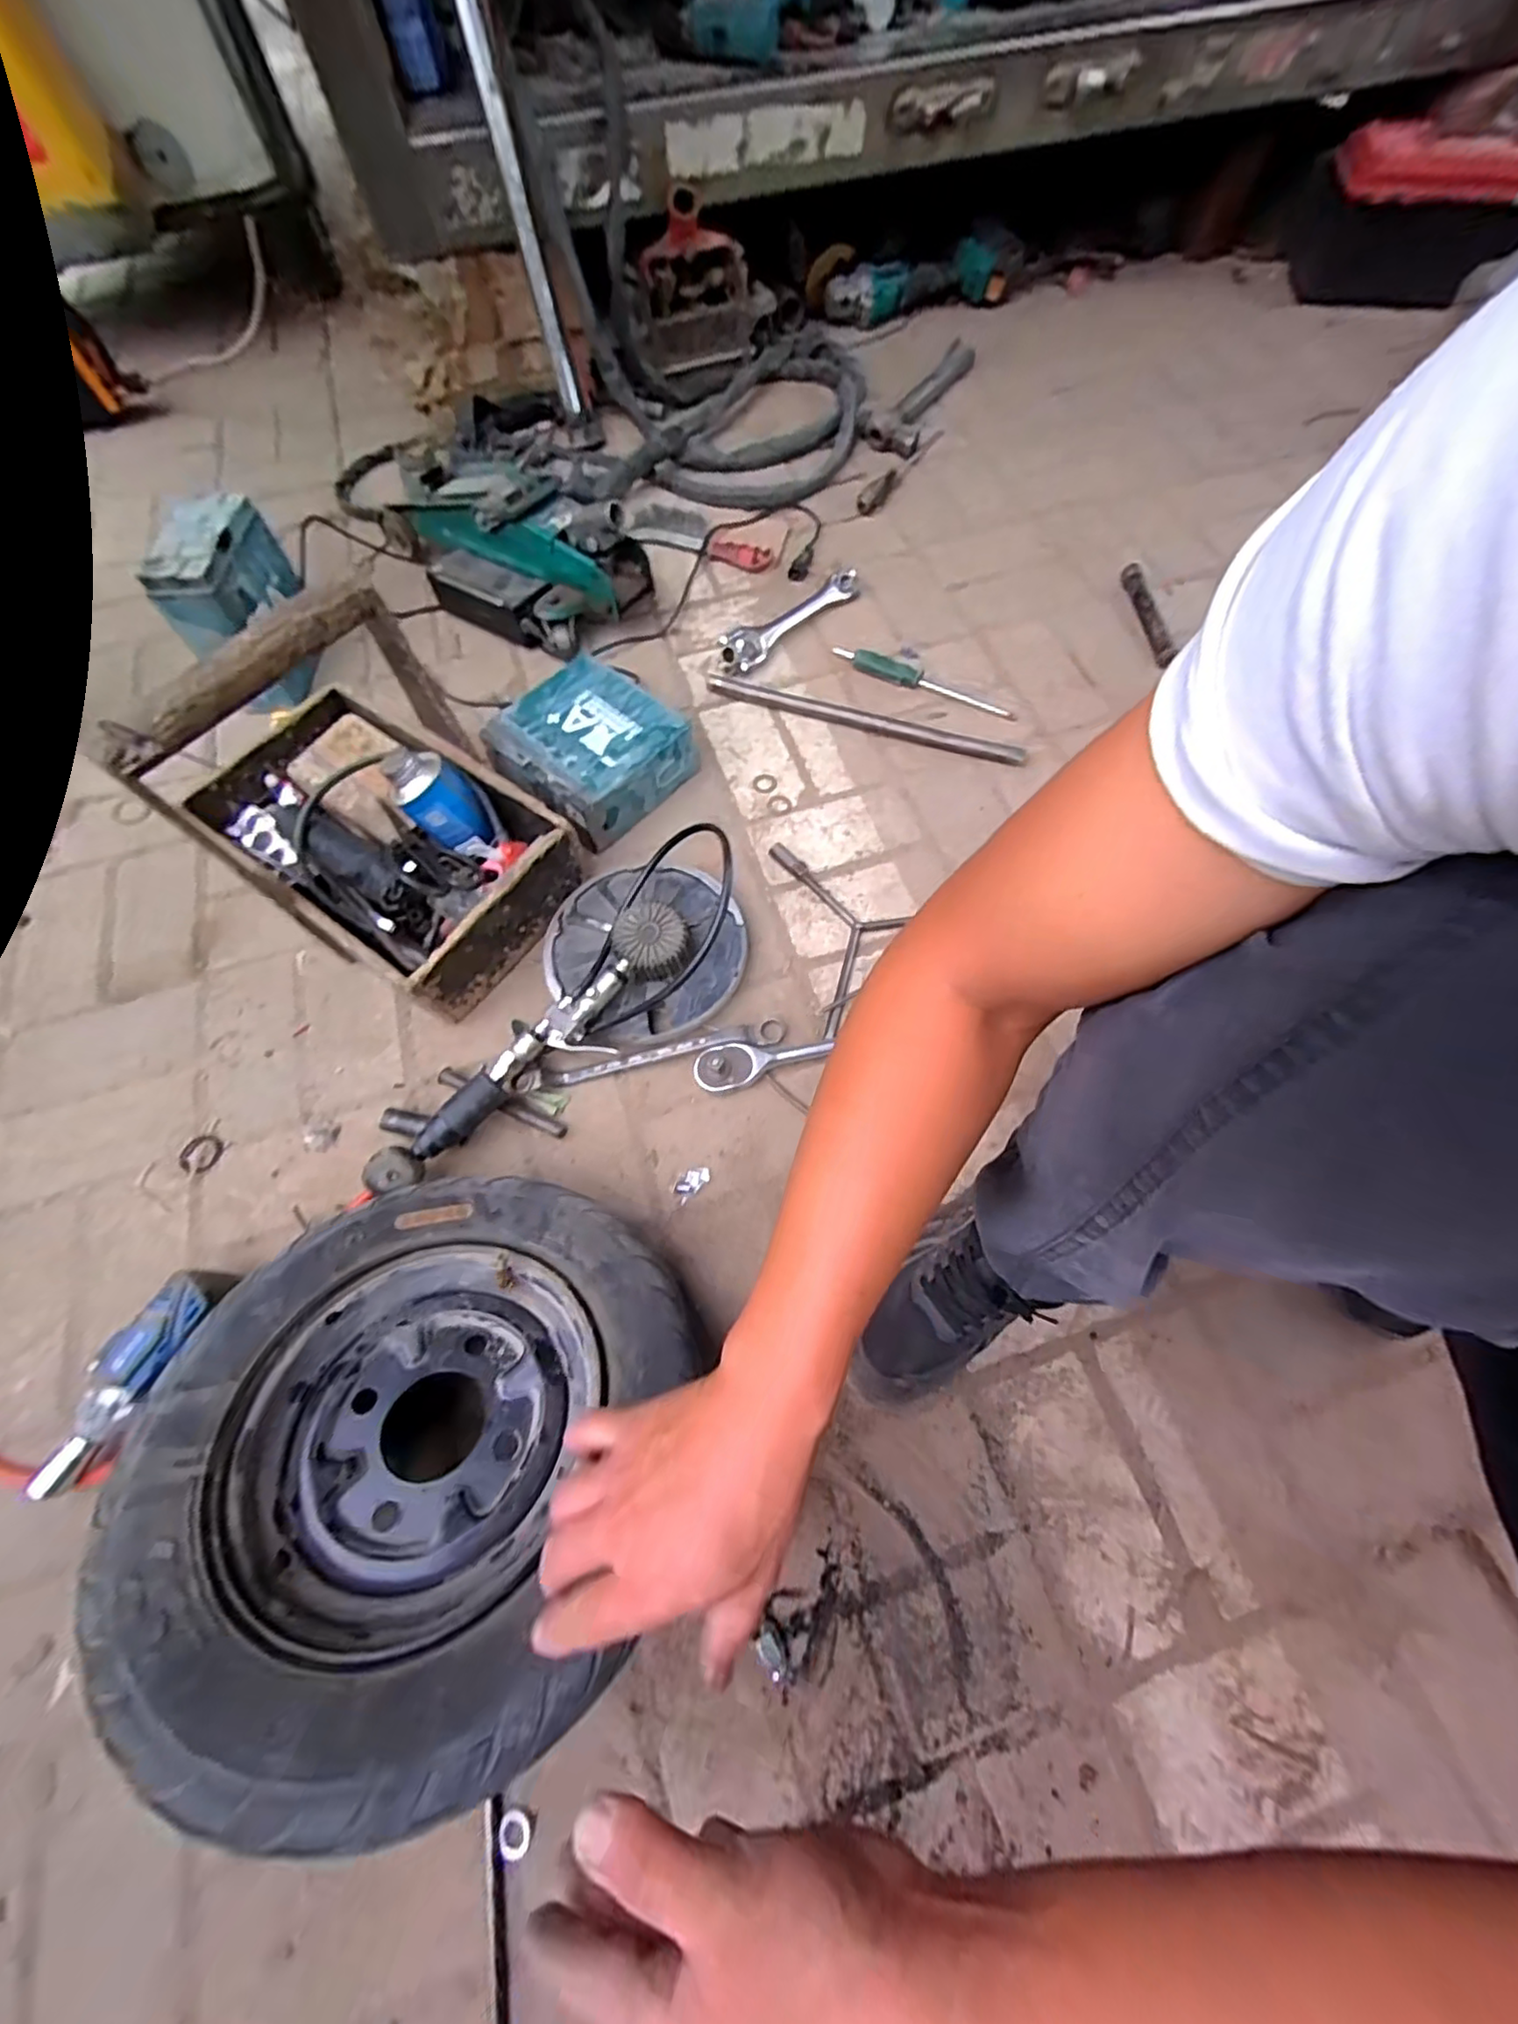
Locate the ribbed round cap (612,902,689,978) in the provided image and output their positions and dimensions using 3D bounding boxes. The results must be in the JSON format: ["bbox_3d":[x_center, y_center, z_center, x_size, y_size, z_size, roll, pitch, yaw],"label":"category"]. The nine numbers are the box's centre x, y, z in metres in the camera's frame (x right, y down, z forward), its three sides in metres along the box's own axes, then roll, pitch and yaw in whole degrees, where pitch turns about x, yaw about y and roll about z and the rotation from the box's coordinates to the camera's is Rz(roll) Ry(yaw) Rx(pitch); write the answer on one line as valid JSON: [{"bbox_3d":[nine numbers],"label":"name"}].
[{"bbox_3d":[-0.101,-0.066,0.624,0.068,0.046,0.063,-21,66,-8],"label":"ribbed round cap"}]

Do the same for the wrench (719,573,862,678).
[{"bbox_3d":[0.041,-0.516,0.856,0.247,0.039,0.051,-41,72,-16],"label":"wrench"}]

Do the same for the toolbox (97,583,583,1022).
[{"bbox_3d":[-0.377,-0.206,0.599,0.342,0.265,0.244,34,70,14],"label":"toolbox"}]

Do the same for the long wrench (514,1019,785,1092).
[{"bbox_3d":[-0.101,0.040,0.621,0.253,0.017,0.026,-10,66,-4],"label":"long wrench"}]

